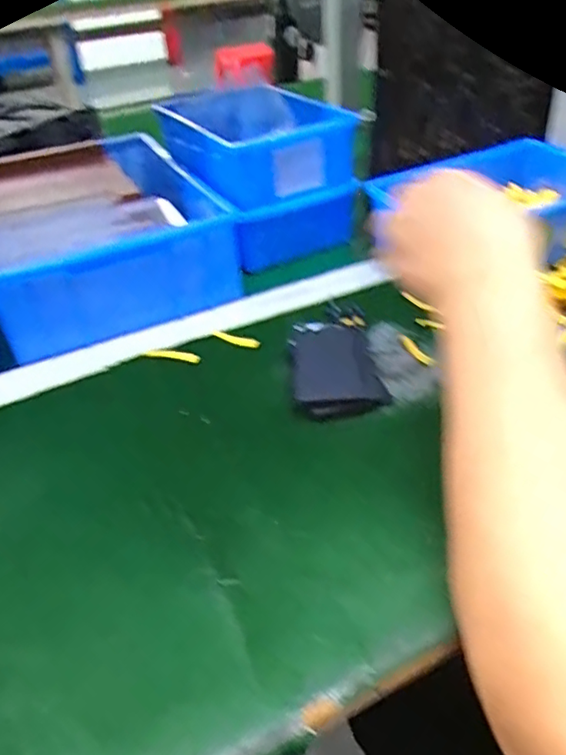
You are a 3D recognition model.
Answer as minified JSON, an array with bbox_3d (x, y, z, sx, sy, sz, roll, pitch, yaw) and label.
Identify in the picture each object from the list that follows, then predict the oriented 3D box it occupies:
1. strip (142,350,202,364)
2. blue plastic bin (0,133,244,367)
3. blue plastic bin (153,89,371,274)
[{"bbox_3d":[-0.088,-0.018,0.485,0.048,0.004,0.009,5,39,13],"label":"strip"},{"bbox_3d":[-0.184,-0.152,0.596,0.205,0.102,0.341,-19,40,-16],"label":"blue plastic bin"},{"bbox_3d":[-0.030,-0.220,0.636,0.145,0.121,0.204,-18,40,-16],"label":"blue plastic bin"}]

